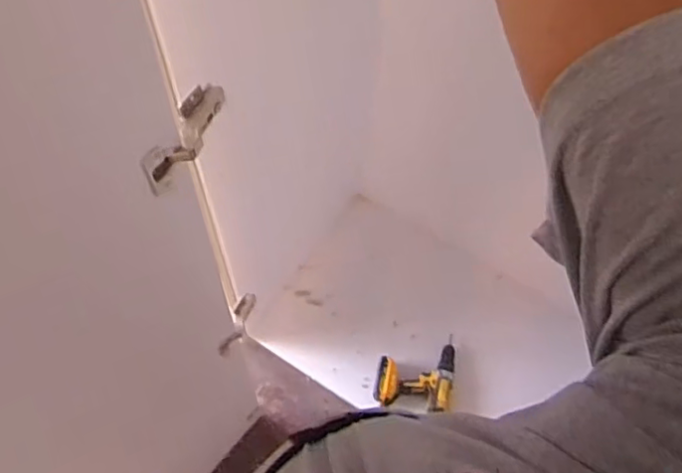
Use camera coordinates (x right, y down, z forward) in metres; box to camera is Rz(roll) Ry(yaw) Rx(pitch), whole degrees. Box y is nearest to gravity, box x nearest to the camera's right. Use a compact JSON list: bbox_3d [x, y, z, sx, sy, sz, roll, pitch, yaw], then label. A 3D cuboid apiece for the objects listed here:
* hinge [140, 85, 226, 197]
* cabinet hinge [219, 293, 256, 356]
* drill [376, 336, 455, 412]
[{"bbox_3d":[-0.140,-0.091,0.587,0.029,0.048,0.116,23,64,10],"label":"hinge"},{"bbox_3d":[-0.178,0.156,1.097,0.033,0.046,0.113,25,94,11],"label":"cabinet hinge"},{"bbox_3d":[0.208,0.378,1.770,0.215,0.071,0.216,7,62,2],"label":"drill"}]

